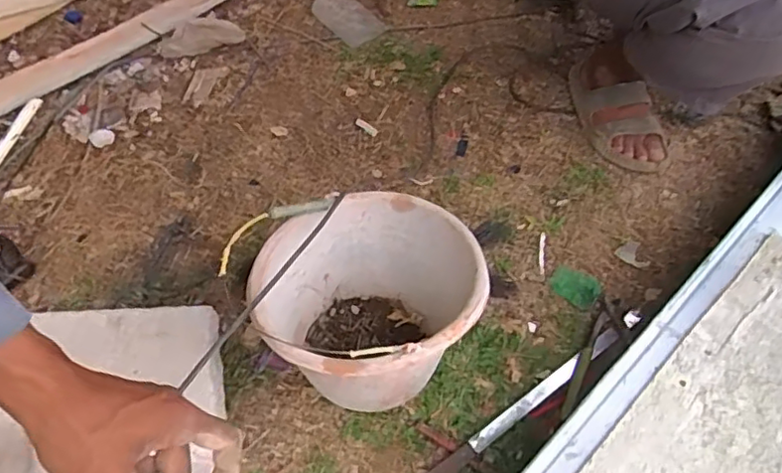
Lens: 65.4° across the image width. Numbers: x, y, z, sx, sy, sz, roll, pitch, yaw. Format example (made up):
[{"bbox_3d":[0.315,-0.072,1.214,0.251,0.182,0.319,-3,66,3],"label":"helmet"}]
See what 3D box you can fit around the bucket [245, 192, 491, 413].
[{"bbox_3d":[-0.024,0.099,0.805,0.281,0.195,0.253,-33,58,-23],"label":"bucket"}]

